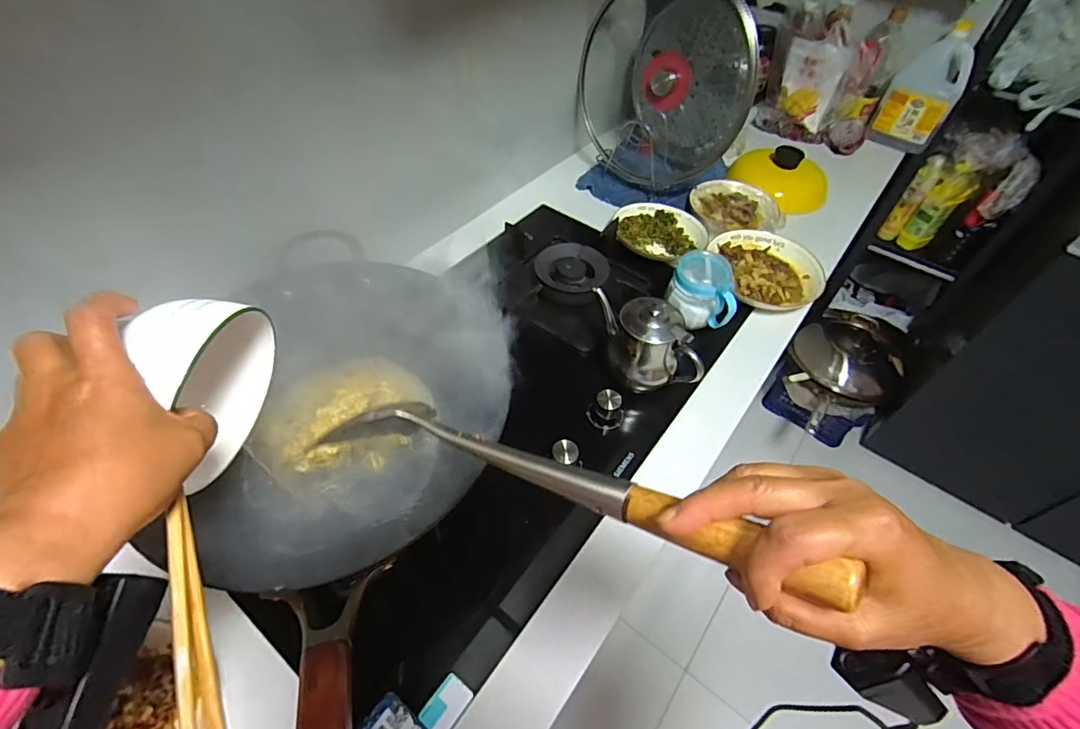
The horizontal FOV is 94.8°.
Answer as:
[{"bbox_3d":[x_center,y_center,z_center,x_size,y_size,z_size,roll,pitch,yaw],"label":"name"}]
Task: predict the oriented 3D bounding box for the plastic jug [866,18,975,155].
[{"bbox_3d":[0.859,-0.608,1.110,0.137,0.226,0.097,32,55,19],"label":"plastic jug"}]

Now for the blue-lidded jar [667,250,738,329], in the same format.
[{"bbox_3d":[0.245,-0.110,0.742,0.099,0.082,0.076,23,52,13],"label":"blue-lidded jar"}]

